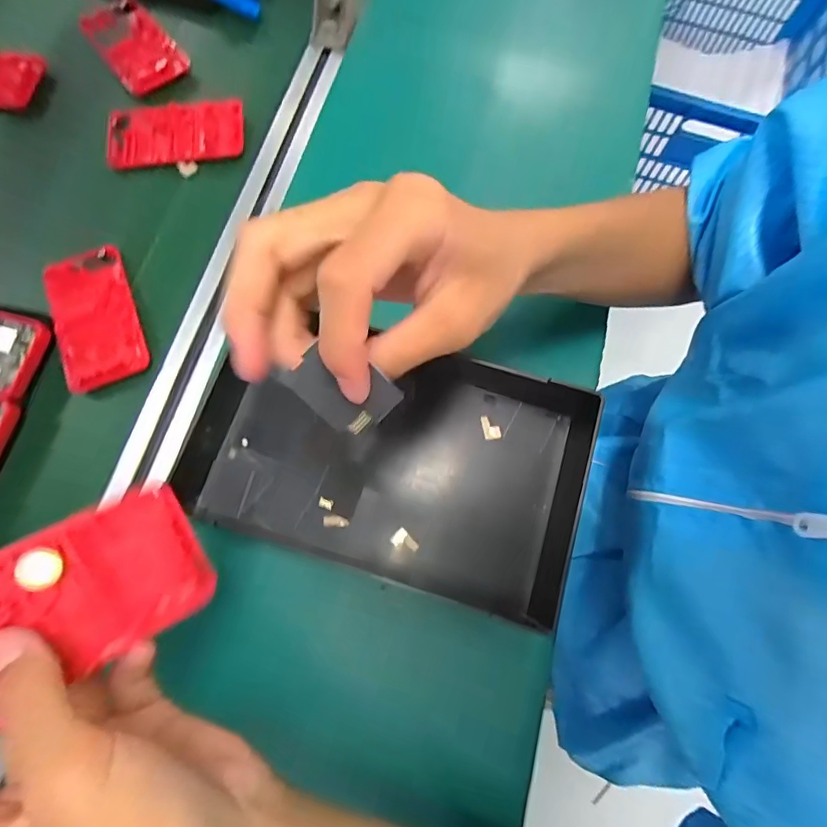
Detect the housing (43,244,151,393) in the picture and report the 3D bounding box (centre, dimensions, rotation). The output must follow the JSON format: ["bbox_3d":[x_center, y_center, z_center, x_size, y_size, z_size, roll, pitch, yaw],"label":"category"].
[{"bbox_3d":[-0.256,-0.078,0.378,0.061,0.014,0.121,-22,76,-7],"label":"housing"}]

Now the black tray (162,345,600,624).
[{"bbox_3d":[-0.013,0.029,0.352,0.282,0.025,0.174,16,75,3],"label":"black tray"}]

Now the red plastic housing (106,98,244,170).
[{"bbox_3d":[-0.217,-0.255,0.429,0.120,0.010,0.064,-9,75,-4],"label":"red plastic housing"}]

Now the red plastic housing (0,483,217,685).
[{"bbox_3d":[-0.150,0.082,0.190,0.122,0.008,0.062,-28,104,-33],"label":"red plastic housing"}]

